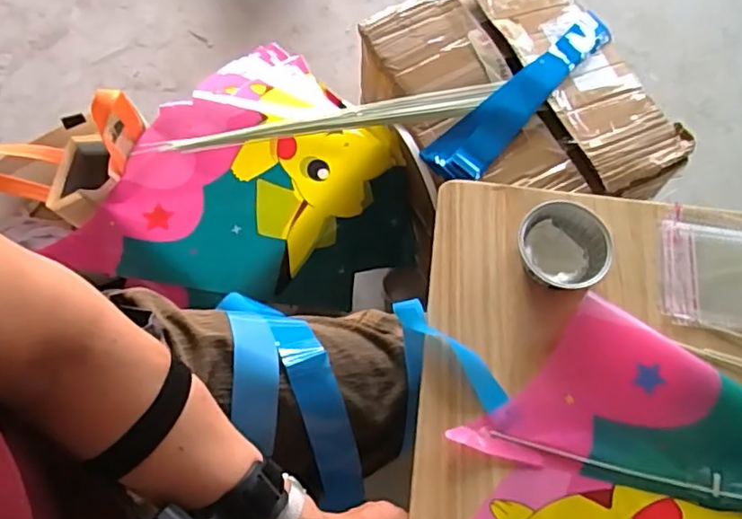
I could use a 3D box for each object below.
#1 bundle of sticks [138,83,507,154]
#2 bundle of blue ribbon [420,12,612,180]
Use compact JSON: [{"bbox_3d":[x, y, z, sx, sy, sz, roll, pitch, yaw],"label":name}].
[{"bbox_3d":[-0.056,-0.184,0.804,0.479,0.033,0.034,-12,69,-5],"label":"bundle of sticks"},{"bbox_3d":[0.230,-0.242,0.859,0.381,0.033,0.081,-41,74,-14],"label":"bundle of blue ribbon"}]

